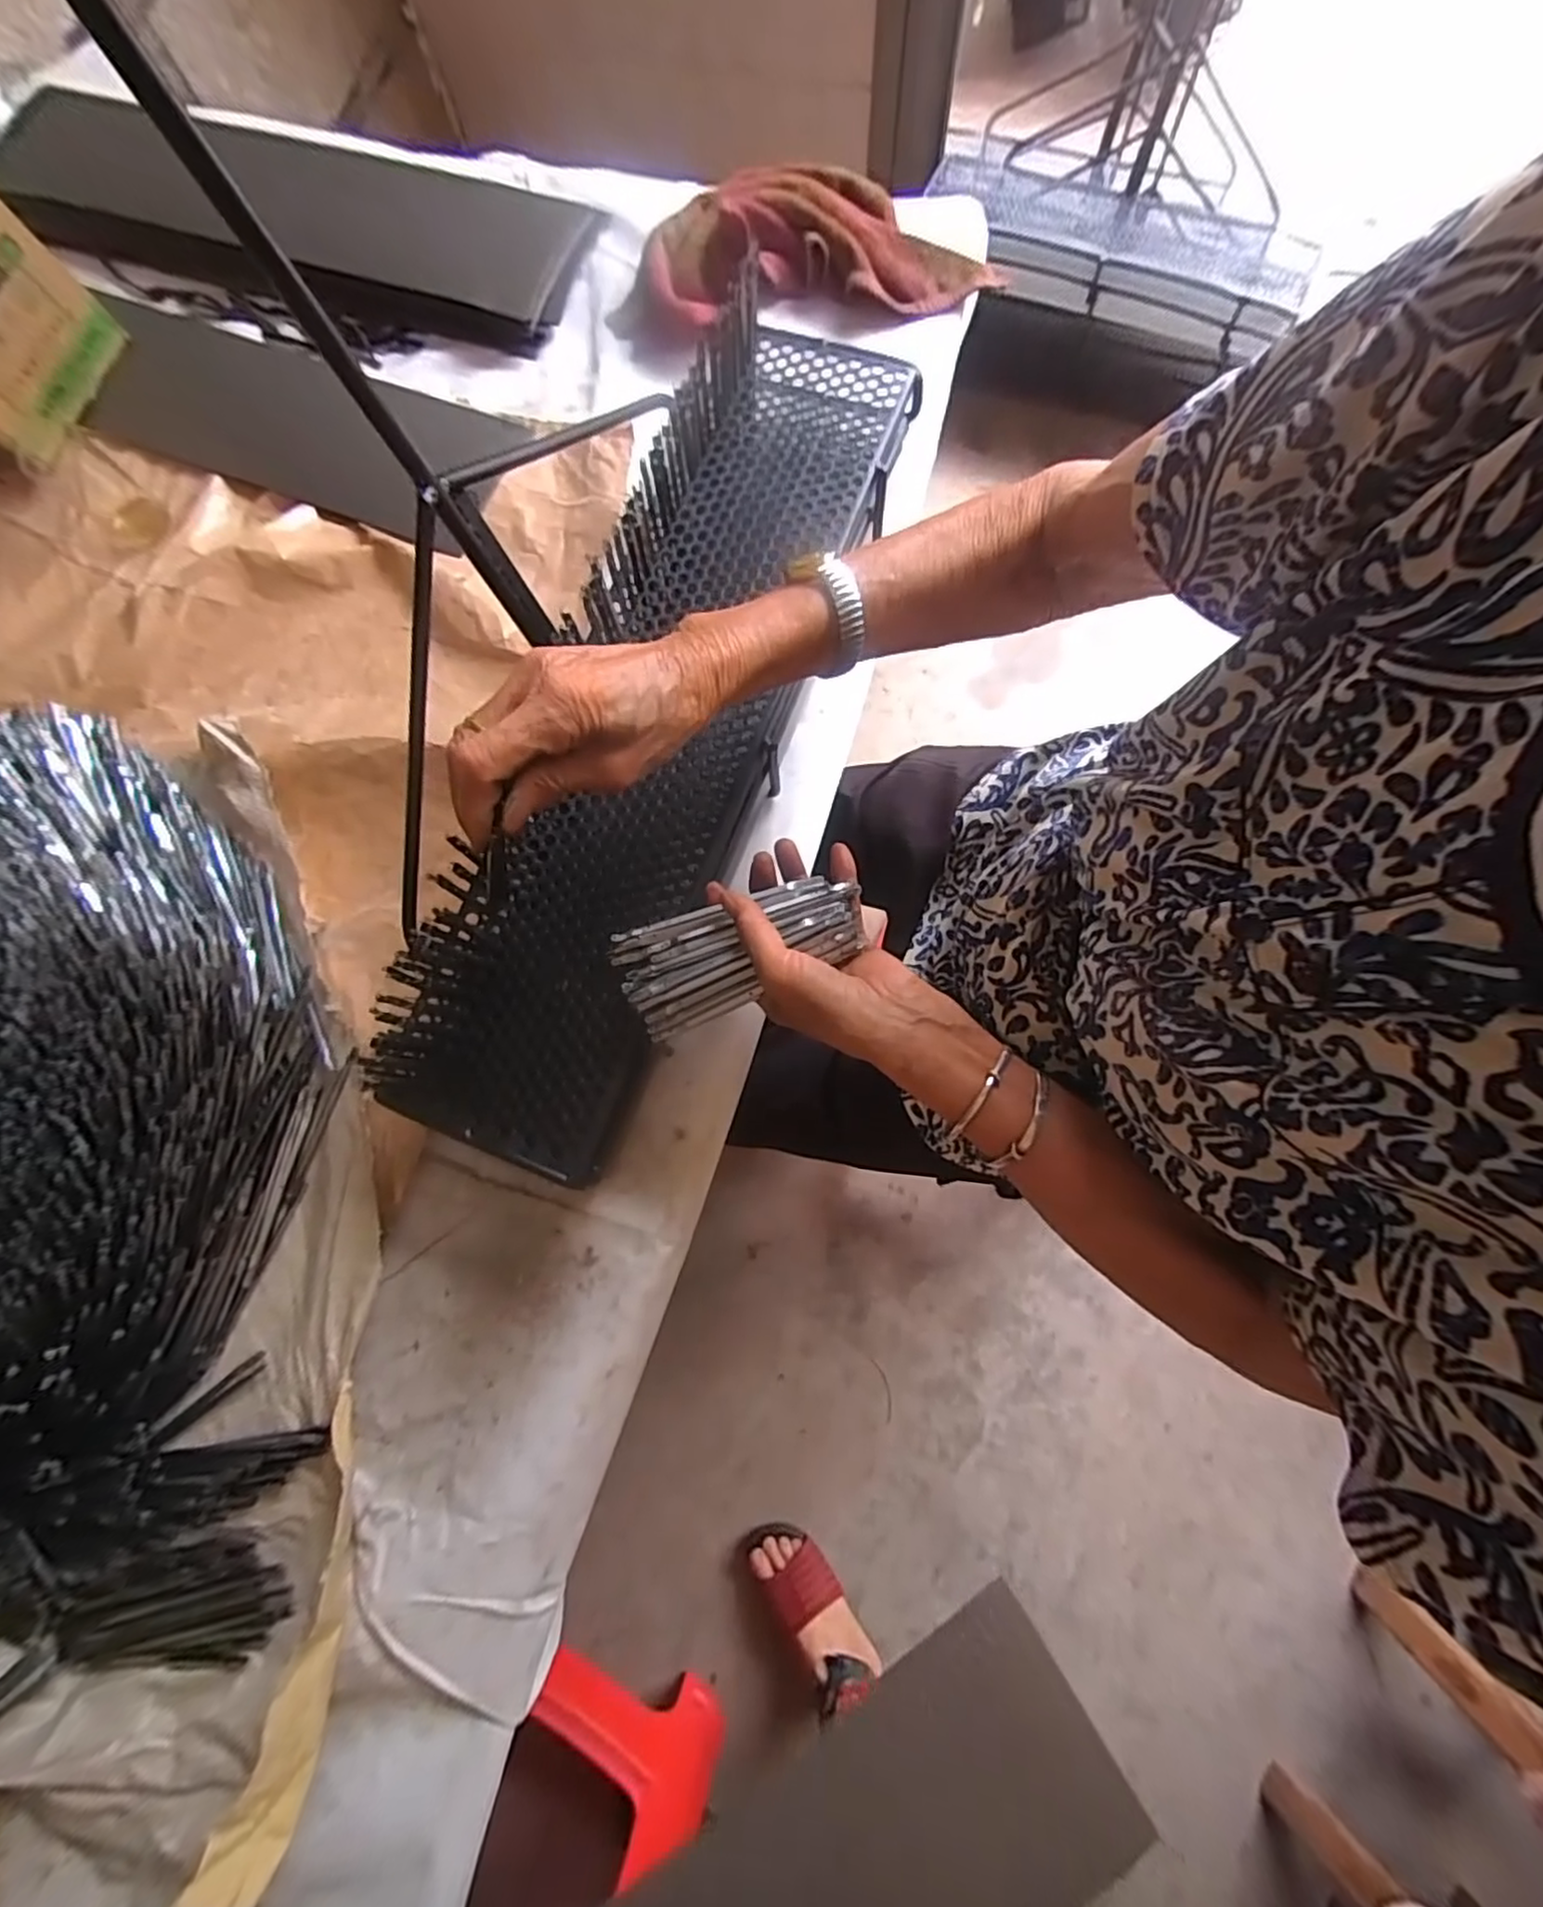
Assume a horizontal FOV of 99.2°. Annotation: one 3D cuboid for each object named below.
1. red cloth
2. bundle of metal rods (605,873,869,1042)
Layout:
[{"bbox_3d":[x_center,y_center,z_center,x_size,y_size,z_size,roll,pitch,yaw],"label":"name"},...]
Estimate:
[{"bbox_3d":[0.024,-0.646,0.603,0.347,0.049,0.144,-5,78,2],"label":"red cloth"},{"bbox_3d":[-0.018,-0.003,0.391,0.145,0.024,0.067,-20,79,-1],"label":"bundle of metal rods"}]

